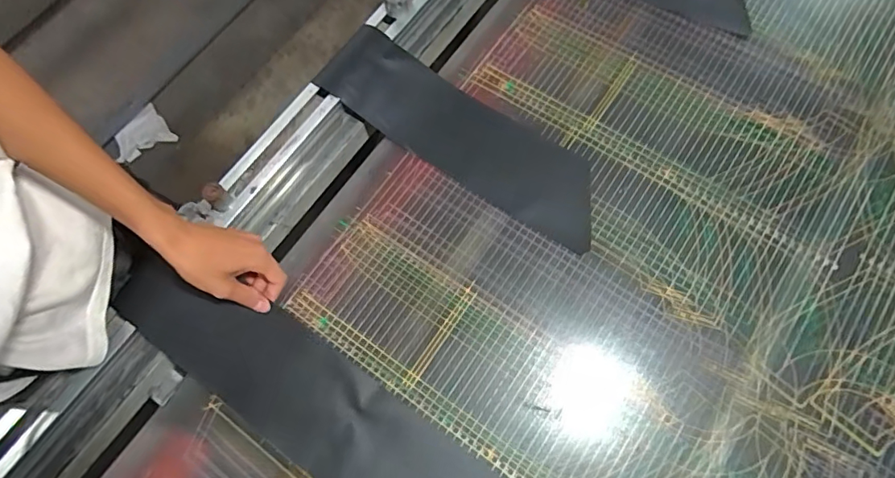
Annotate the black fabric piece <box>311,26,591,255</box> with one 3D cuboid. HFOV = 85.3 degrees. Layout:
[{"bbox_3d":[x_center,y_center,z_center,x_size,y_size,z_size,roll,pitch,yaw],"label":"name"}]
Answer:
[{"bbox_3d":[0.016,-0.138,0.613,0.404,0.036,0.118,32,75,13],"label":"black fabric piece"}]

